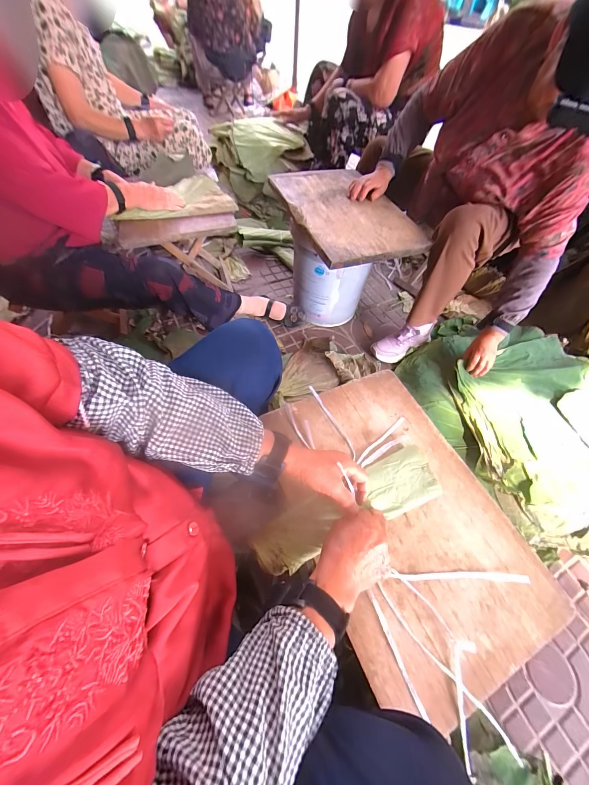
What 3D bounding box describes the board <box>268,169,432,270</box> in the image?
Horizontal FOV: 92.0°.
[{"bbox_3d":[0.147,-0.551,0.848,0.330,0.028,0.498,-19,60,-14],"label":"board"}]

